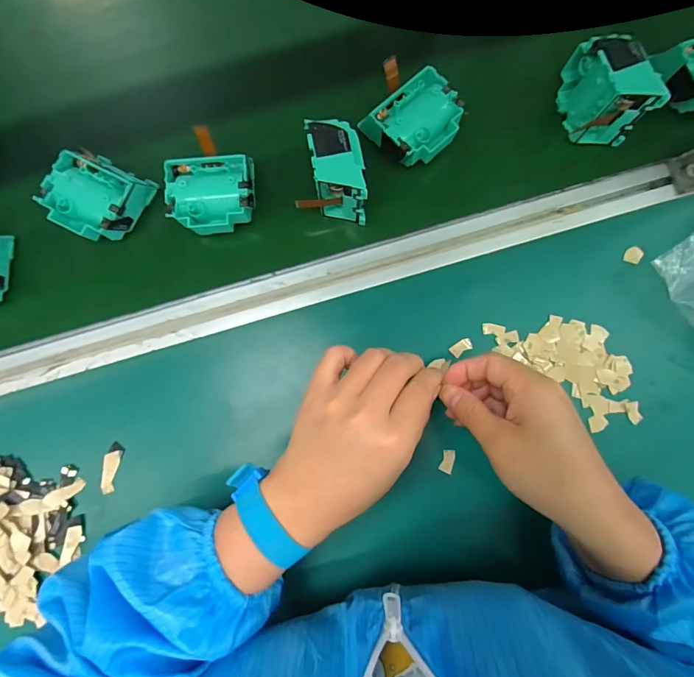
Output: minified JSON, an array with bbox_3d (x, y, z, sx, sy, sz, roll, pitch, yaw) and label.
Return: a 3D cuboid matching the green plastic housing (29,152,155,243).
[{"bbox_3d":[-0.234,-0.131,0.393,0.073,0.042,0.076,25,84,5],"label":"green plastic housing"}]

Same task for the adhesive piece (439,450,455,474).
[{"bbox_3d":[0.090,0.110,0.372,0.012,0.004,0.021,15,83,4],"label":"adhesive piece"}]

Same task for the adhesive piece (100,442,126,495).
[{"bbox_3d":[-0.214,0.118,0.377,0.014,0.004,0.044,10,83,4],"label":"adhesive piece"}]

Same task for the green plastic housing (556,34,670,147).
[{"bbox_3d":[0.229,-0.219,0.370,0.046,0.073,0.070,-7,82,1],"label":"green plastic housing"}]

